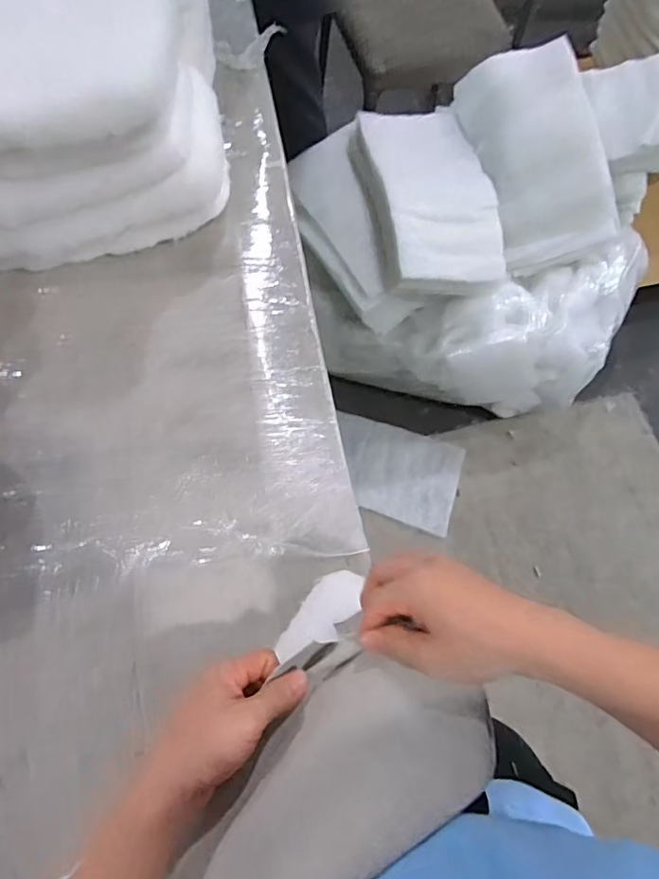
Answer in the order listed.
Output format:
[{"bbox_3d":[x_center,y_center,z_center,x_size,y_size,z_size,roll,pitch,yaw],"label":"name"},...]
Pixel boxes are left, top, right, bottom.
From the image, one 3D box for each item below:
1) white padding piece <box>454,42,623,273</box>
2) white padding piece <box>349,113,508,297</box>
[{"bbox_3d":[0.472,-0.650,1.224,0.083,0.255,0.496,-25,95,-52],"label":"white padding piece"},{"bbox_3d":[0.223,-0.562,1.240,0.265,0.112,0.483,-9,69,-6],"label":"white padding piece"}]

